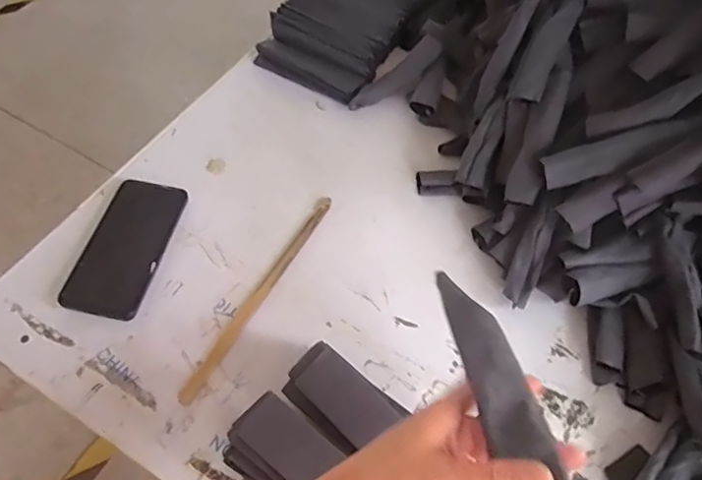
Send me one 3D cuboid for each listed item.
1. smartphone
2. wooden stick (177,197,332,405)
[{"bbox_3d":[-0.239,0.005,0.594,0.079,0.016,0.164,11,58,4],"label":"smartphone"},{"bbox_3d":[-0.092,0.051,0.581,0.014,0.010,0.266,26,60,13],"label":"wooden stick"}]

